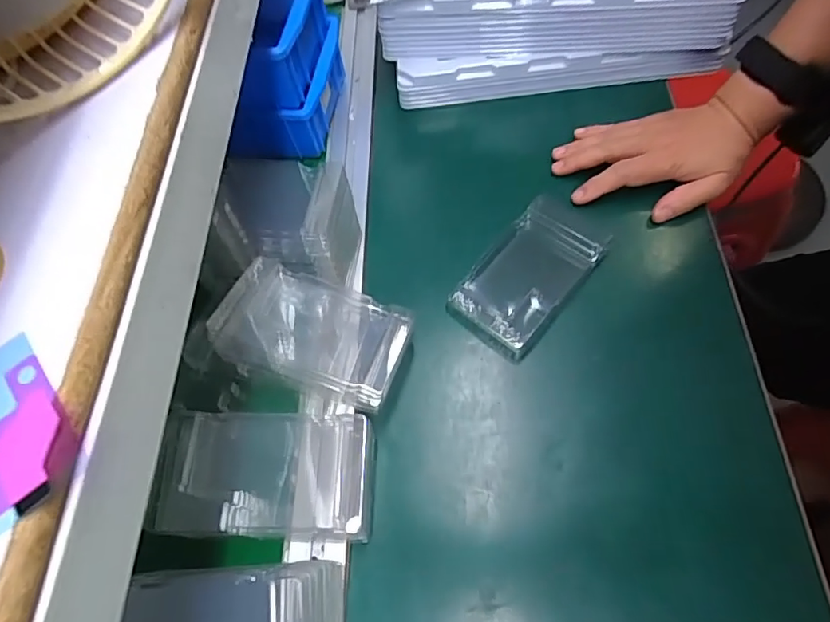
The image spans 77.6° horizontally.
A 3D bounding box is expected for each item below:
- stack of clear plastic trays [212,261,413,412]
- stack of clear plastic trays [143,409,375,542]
[{"bbox_3d":[-0.075,0.015,0.379,0.131,0.017,0.077,22,77,-4],"label":"stack of clear plastic trays"},{"bbox_3d":[-0.097,0.106,0.340,0.135,0.041,0.077,-2,63,6],"label":"stack of clear plastic trays"}]

